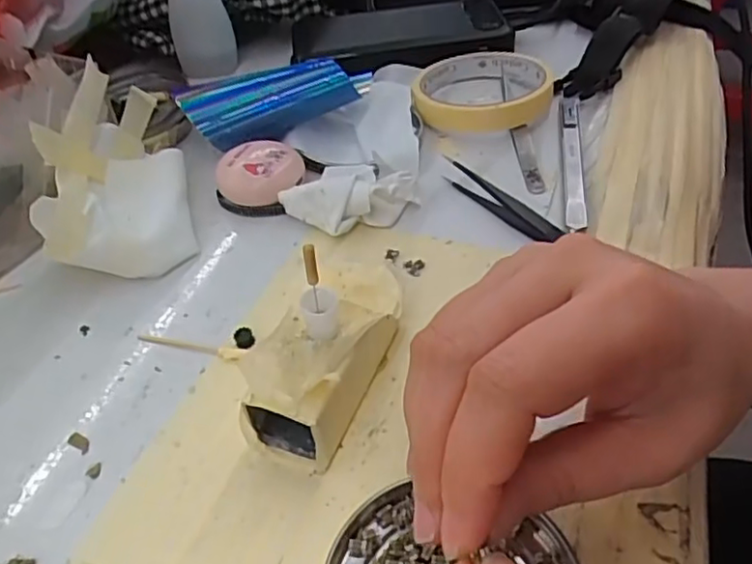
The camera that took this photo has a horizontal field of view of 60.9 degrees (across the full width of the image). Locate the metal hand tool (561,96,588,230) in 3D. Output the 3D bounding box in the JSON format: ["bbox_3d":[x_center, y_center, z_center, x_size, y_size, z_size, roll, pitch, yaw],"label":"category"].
[{"bbox_3d":[0.112,-0.073,0.364,0.010,0.006,0.130,4,45,11],"label":"metal hand tool"}]

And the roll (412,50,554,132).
[{"bbox_3d":[0.068,-0.128,0.415,0.086,0.019,0.090,2,45,9],"label":"roll"}]

